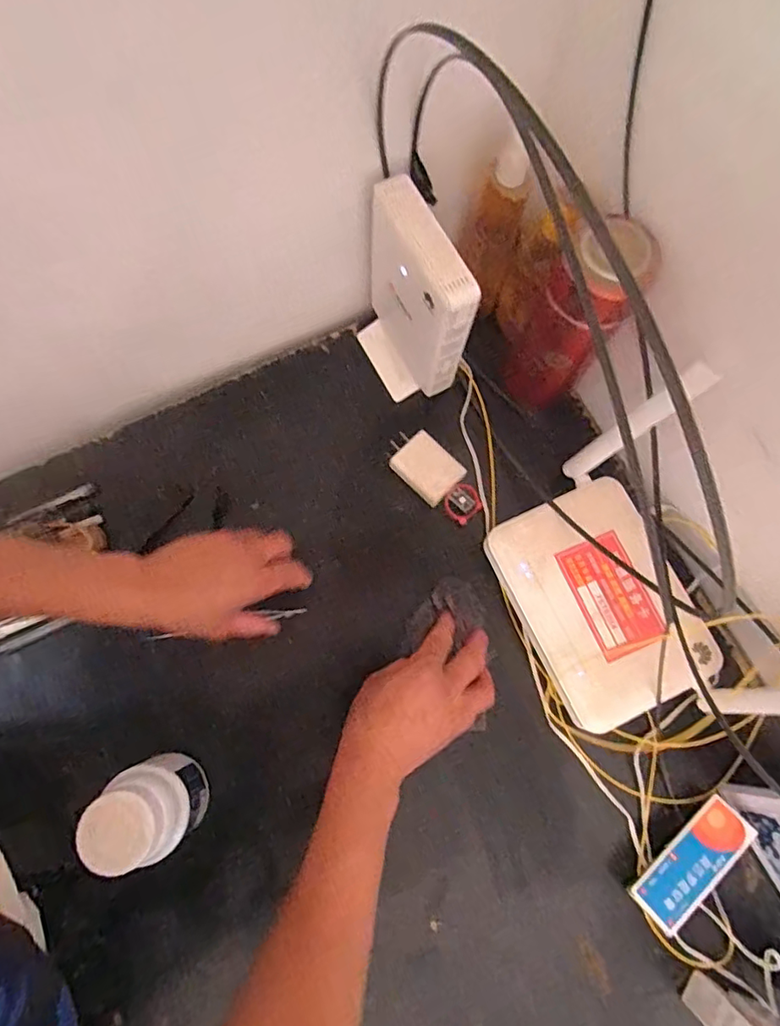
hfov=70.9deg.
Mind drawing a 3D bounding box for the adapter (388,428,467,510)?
[{"bbox_3d":[0.036,-0.044,0.530,0.067,0.026,0.048,42,97,5],"label":"adapter"}]

